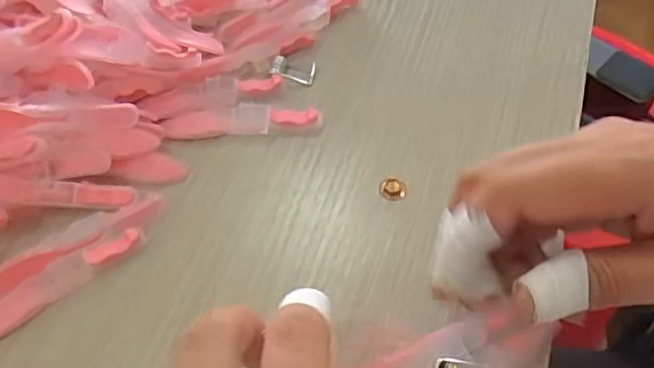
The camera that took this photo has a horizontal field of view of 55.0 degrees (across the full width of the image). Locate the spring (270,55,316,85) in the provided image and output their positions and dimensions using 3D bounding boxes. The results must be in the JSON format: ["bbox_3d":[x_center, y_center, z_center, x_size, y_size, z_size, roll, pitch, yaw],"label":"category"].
[{"bbox_3d":[-0.017,-0.059,0.326,0.022,0.008,0.016,4,54,5],"label":"spring"}]

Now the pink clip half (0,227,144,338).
[{"bbox_3d":[-0.111,0.040,0.257,0.074,0.007,0.015,-31,58,-20],"label":"pink clip half"}]

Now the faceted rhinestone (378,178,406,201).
[{"bbox_3d":[0.029,0.002,0.282,0.011,0.005,0.012,-1,53,1],"label":"faceted rhinestone"}]

